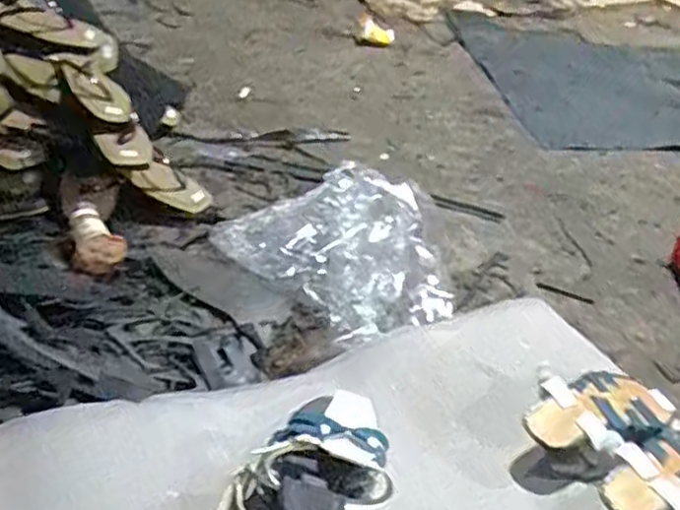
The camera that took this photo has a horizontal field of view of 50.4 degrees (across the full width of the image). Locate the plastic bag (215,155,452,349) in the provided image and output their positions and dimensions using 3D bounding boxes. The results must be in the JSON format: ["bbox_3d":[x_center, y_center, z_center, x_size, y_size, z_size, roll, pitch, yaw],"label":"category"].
[{"bbox_3d":[0.022,-0.015,1.144,0.318,0.062,0.376,-25,47,-35],"label":"plastic bag"}]

